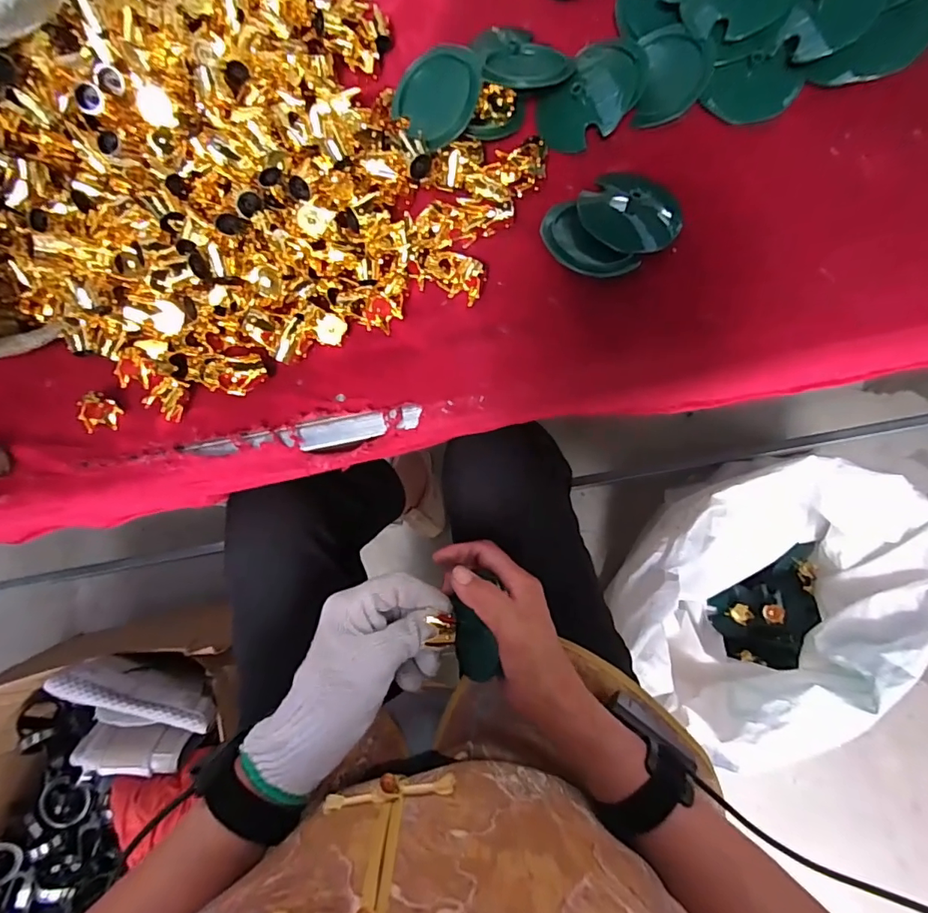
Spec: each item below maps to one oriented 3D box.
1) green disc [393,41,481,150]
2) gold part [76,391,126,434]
[{"bbox_3d":[-0.020,-0.278,0.377,0.065,0.007,0.071,4,98,27],"label":"green disc"},{"bbox_3d":[-0.296,-0.037,0.402,0.023,0.023,0.030,-18,78,5],"label":"gold part"}]

